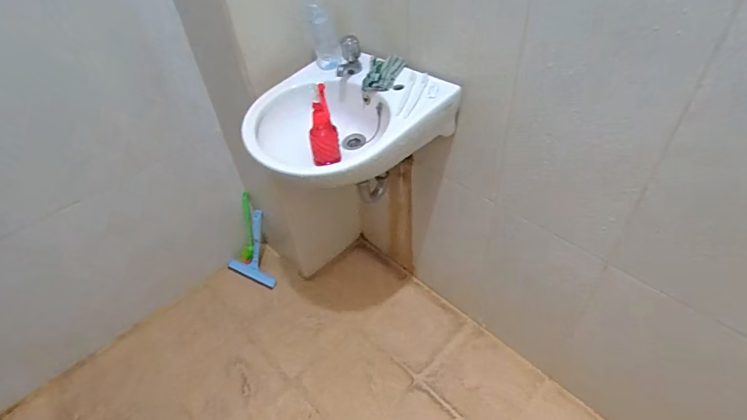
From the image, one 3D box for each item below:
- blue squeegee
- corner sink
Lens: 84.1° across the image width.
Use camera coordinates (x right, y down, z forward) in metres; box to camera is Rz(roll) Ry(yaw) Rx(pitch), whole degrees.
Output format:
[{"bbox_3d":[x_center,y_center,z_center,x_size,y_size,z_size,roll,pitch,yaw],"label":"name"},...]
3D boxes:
[{"bbox_3d":[-0.481,0.152,1.643,0.197,0.294,0.043,2,5,8],"label":"blue squeegee"},{"bbox_3d":[-0.079,-0.209,0.995,0.419,0.155,0.387,-32,50,-25],"label":"corner sink"}]

